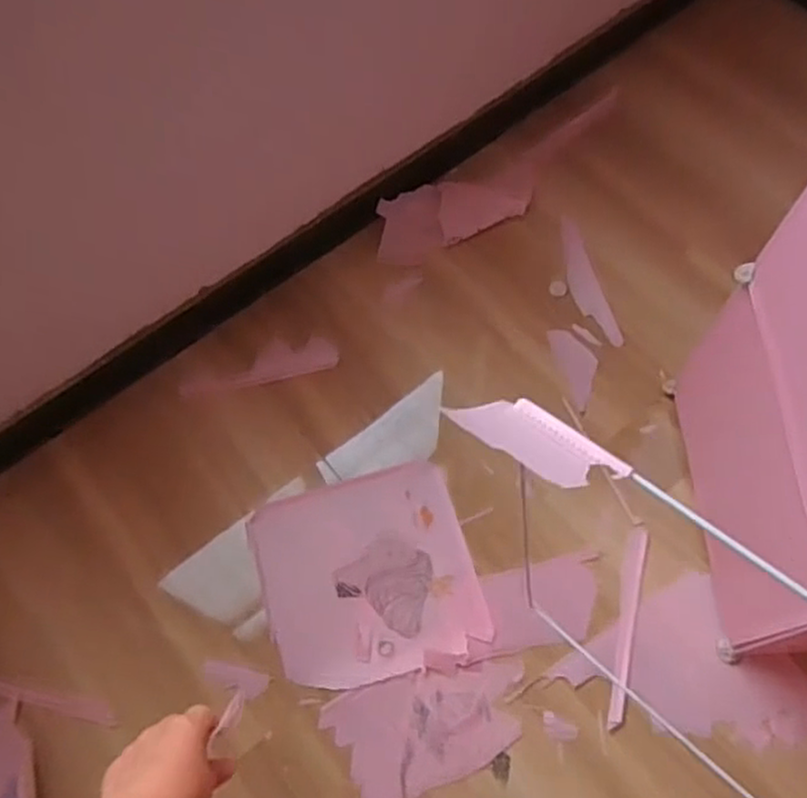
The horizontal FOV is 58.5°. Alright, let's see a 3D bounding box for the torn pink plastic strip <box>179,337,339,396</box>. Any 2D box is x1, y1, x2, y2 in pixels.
[{"bbox_3d":[-0.272,-0.066,1.362,0.291,0.008,0.079,-14,66,-13],"label":"torn pink plastic strip"}]

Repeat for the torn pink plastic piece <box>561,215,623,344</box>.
[{"bbox_3d":[0.367,-0.245,1.463,0.072,0.012,0.321,-2,58,-10],"label":"torn pink plastic piece"}]

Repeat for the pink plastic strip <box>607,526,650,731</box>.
[{"bbox_3d":[0.358,0.358,1.156,0.034,0.018,0.314,13,65,7],"label":"pink plastic strip"}]

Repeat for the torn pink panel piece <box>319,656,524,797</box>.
[{"bbox_3d":[0.047,0.490,1.102,0.297,0.009,0.161,-21,66,-9],"label":"torn pink panel piece"}]

